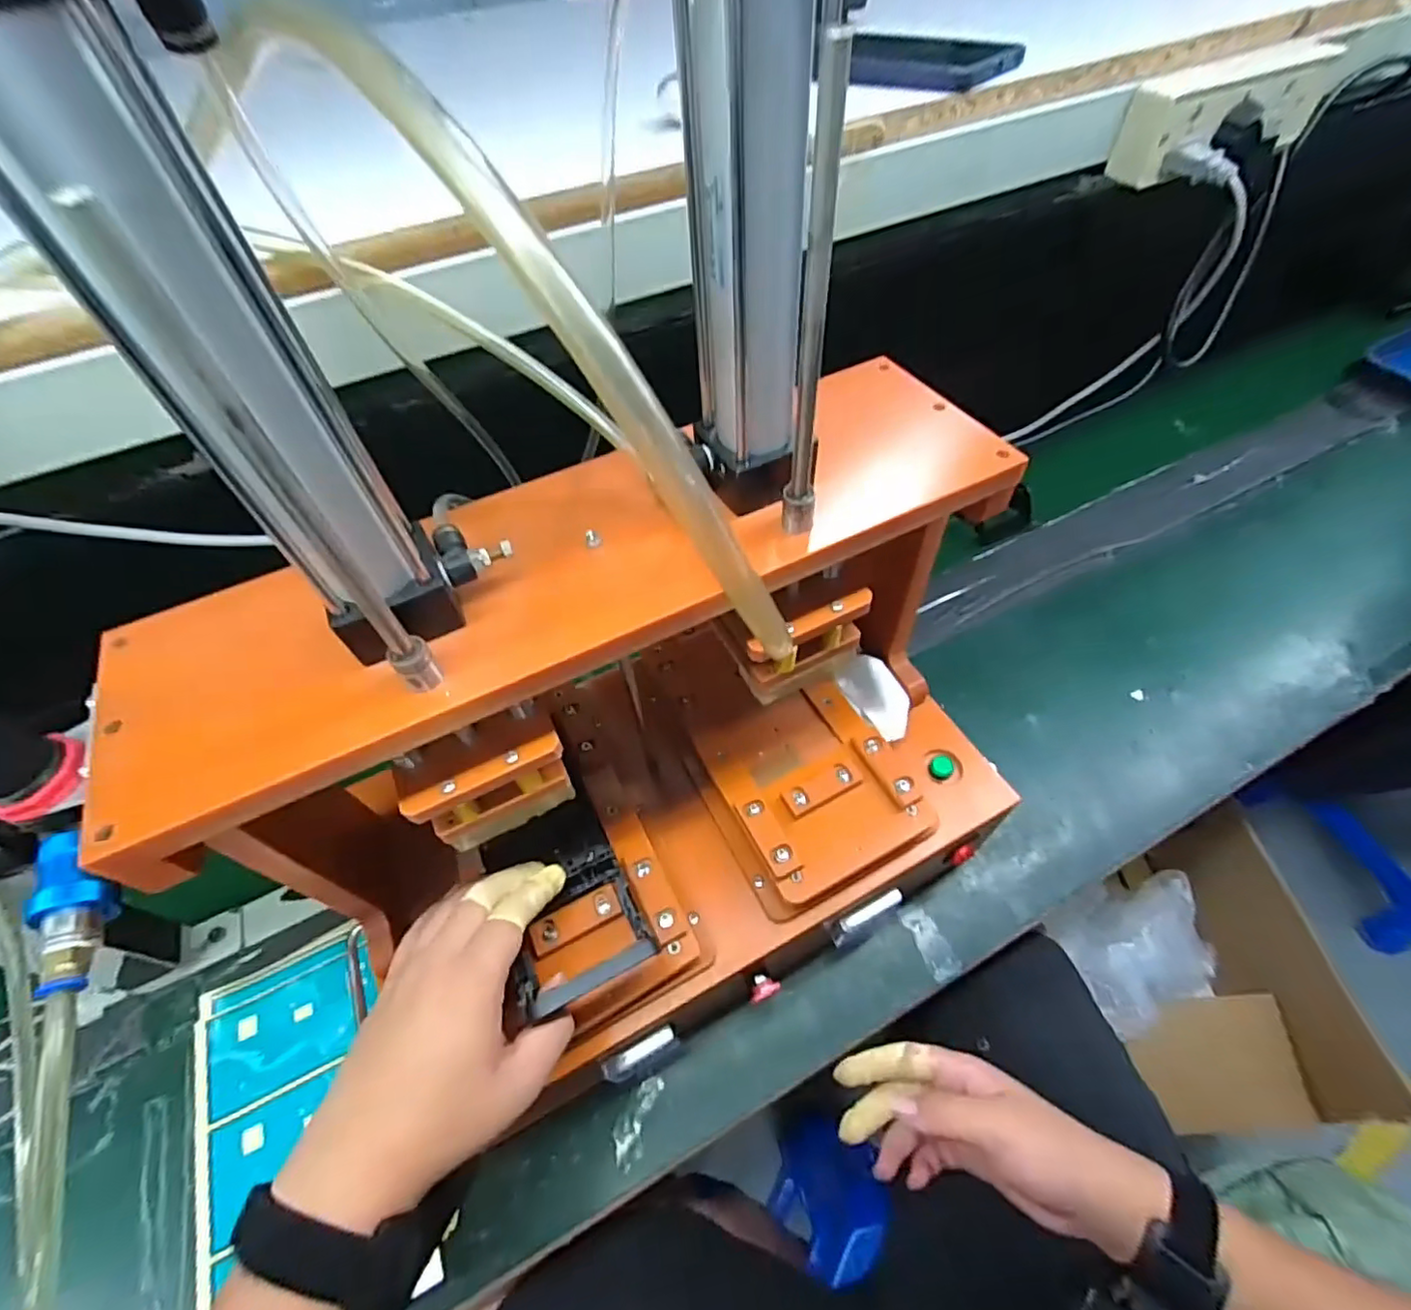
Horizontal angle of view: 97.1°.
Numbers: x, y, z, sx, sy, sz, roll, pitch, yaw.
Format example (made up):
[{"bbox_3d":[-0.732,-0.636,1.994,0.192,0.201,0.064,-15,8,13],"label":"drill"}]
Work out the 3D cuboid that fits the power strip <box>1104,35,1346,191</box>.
[{"bbox_3d":[0.360,-0.374,0.429,0.177,0.053,0.037,-25,55,-14],"label":"power strip"}]

